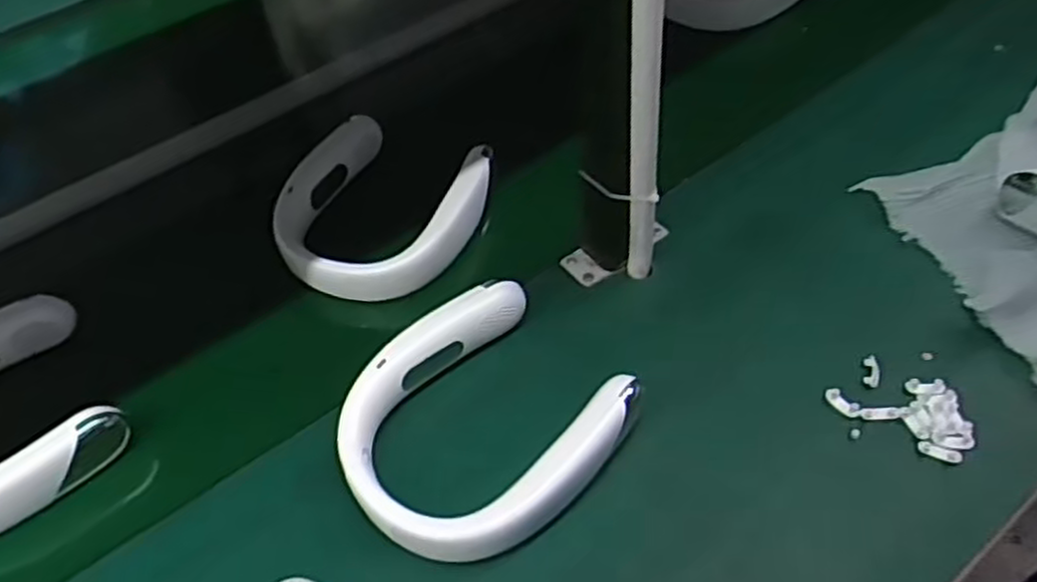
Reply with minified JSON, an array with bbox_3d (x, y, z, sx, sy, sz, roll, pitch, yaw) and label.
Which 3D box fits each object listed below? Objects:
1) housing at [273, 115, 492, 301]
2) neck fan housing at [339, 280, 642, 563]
[{"bbox_3d":[-0.142,-0.086,0.793,0.188,0.049,0.197,22,55,22],"label":"housing"},{"bbox_3d":[-0.032,0.098,0.602,0.205,0.041,0.186,-37,56,-23],"label":"neck fan housing"}]

